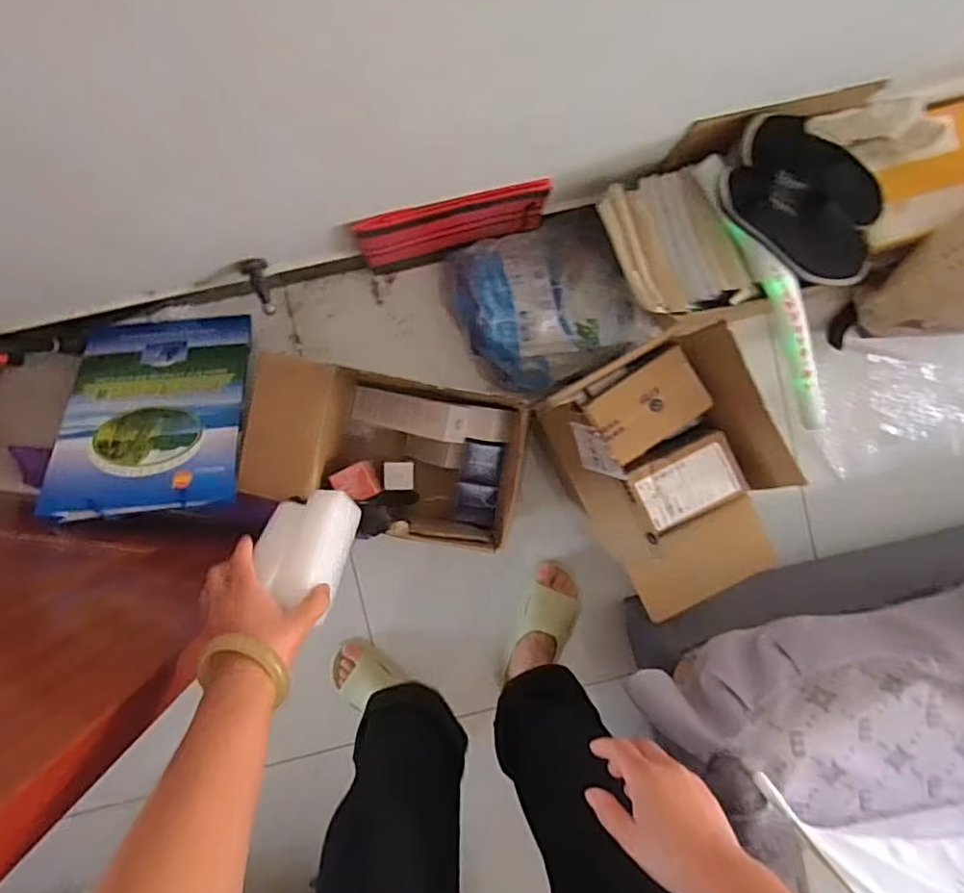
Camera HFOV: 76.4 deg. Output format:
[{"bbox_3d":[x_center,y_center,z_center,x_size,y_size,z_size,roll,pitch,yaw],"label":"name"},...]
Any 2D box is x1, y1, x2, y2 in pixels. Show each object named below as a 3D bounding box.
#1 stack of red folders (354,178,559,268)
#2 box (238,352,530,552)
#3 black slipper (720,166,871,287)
[{"bbox_3d":[-0.043,-0.326,0.922,0.279,0.151,0.045,-15,94,-2],"label":"stack of red folders"},{"bbox_3d":[-0.145,0.008,0.964,0.388,0.236,0.218,13,92,-3],"label":"box"},{"bbox_3d":[0.426,-0.295,0.819,0.246,0.089,0.096,35,91,-4],"label":"black slipper"}]

